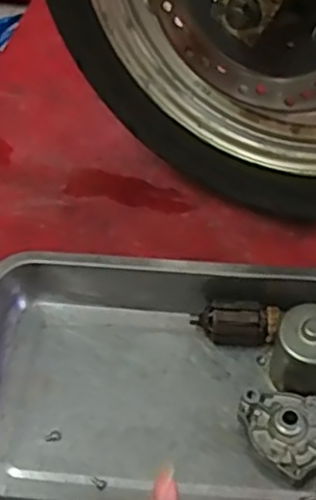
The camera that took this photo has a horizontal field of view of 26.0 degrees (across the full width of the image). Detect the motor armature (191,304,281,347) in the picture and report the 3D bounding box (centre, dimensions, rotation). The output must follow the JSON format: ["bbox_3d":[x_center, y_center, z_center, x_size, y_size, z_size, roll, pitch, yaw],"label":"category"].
[{"bbox_3d":[0.064,0.063,0.548,0.066,0.031,0.028,-3,55,0],"label":"motor armature"}]

